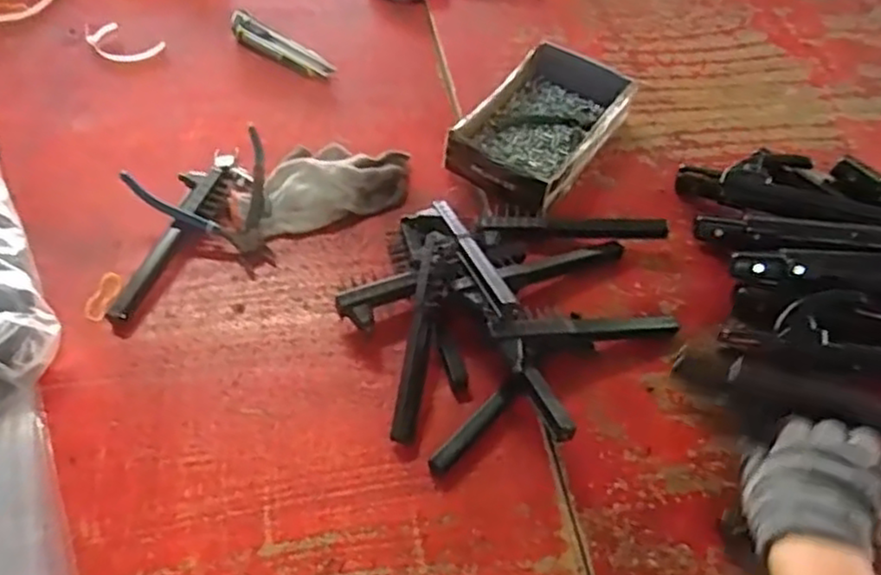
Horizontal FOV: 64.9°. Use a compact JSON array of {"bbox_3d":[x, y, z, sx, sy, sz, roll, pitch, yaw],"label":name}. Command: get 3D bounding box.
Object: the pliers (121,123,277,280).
[{"bbox_3d":[-0.201,-0.094,0.671,0.148,0.042,0.122,28,56,17],"label":"pliers"}]

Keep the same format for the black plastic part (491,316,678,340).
[{"bbox_3d":[0.122,0.034,0.580,0.171,0.019,0.018,0,51,-23],"label":"black plastic part"}]

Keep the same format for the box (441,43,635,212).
[{"bbox_3d":[0.112,-0.175,0.741,0.128,0.052,0.234,31,57,18],"label":"box"}]

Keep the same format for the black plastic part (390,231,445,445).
[{"bbox_3d":[-0.015,0.037,0.572,0.022,0.014,0.179,9,69,3],"label":"black plastic part"}]

